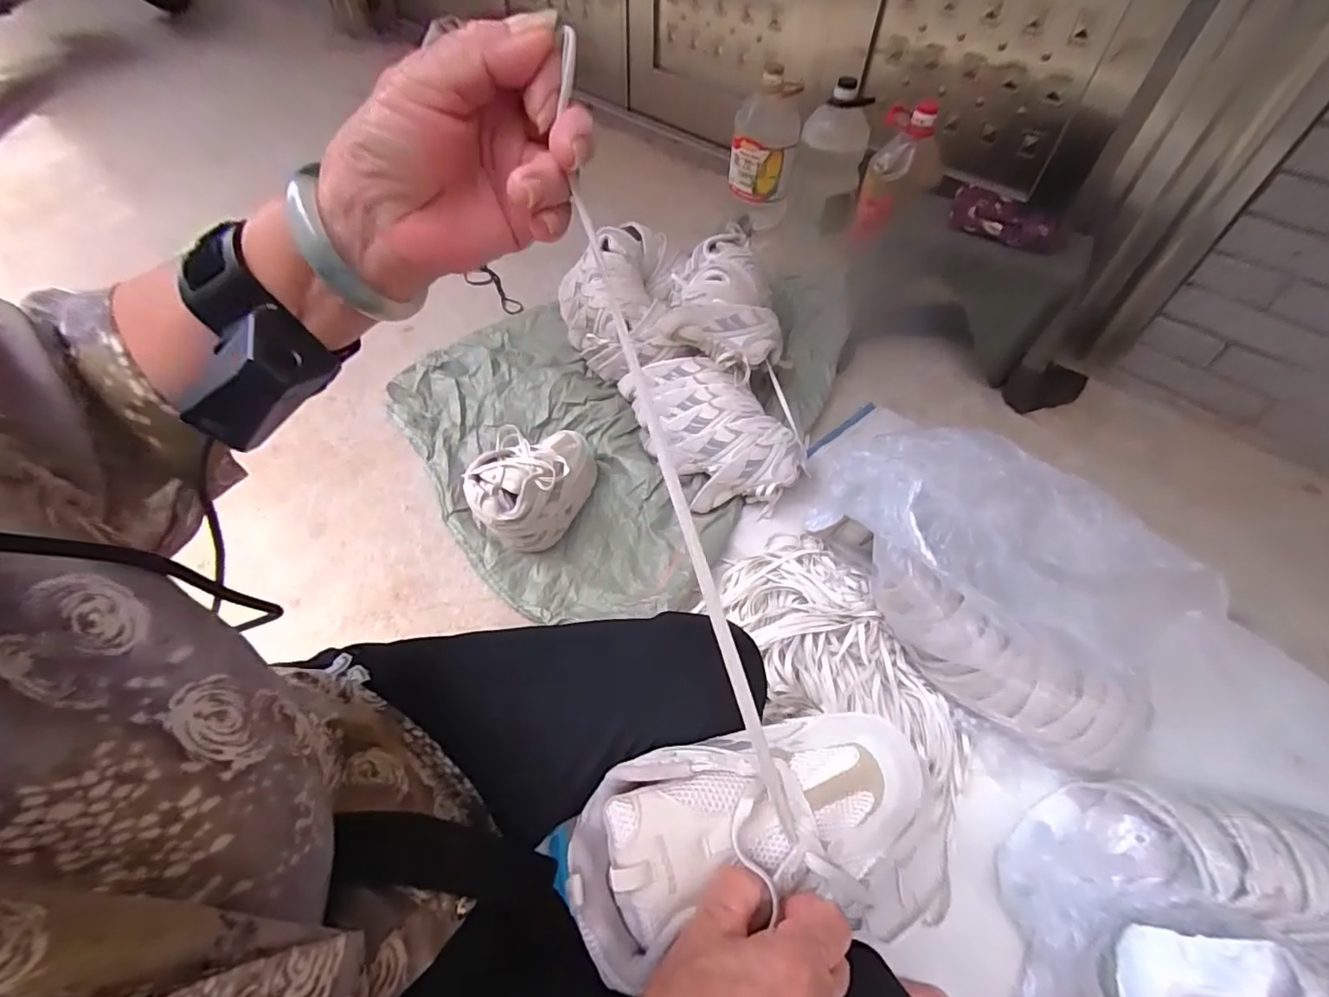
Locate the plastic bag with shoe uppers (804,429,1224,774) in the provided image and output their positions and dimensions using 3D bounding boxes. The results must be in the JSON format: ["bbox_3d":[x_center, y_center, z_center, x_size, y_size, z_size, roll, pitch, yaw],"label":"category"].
[{"bbox_3d":[0.426,0.085,0.705,0.417,0.197,0.278,33,57,22],"label":"plastic bag with shoe uppers"}]

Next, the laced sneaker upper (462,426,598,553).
[{"bbox_3d":[-0.202,-0.028,0.907,0.116,0.155,0.232,27,55,19],"label":"laced sneaker upper"}]

